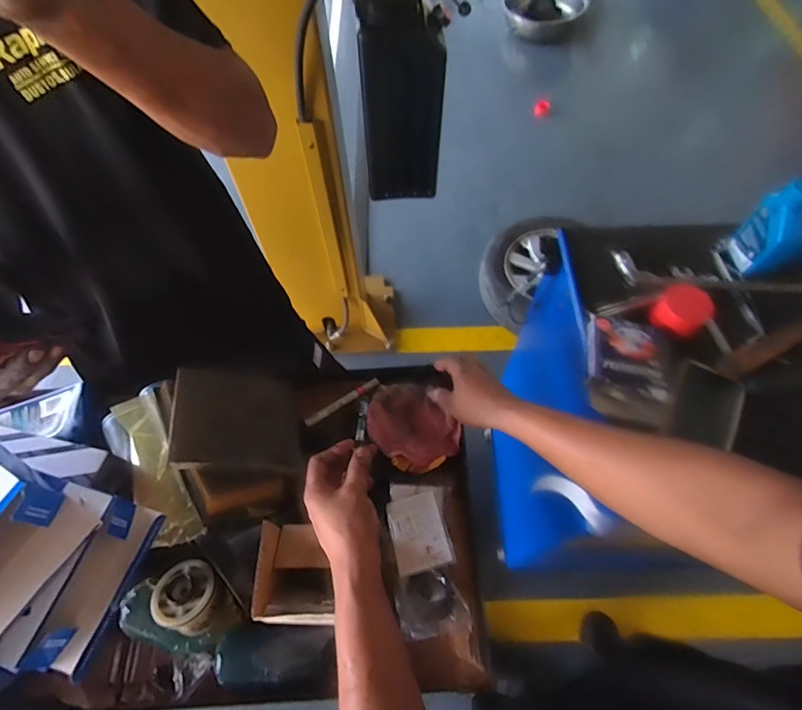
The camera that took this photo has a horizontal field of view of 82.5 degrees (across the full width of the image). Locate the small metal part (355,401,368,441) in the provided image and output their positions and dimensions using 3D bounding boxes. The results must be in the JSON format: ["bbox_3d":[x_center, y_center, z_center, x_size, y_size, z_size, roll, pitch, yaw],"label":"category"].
[{"bbox_3d":[-0.047,0.080,0.550,0.011,0.010,0.052,1,53,3],"label":"small metal part"}]

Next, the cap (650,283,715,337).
[{"bbox_3d":[0.385,-0.062,0.625,0.059,0.036,0.064,-1,62,2],"label":"cap"}]

